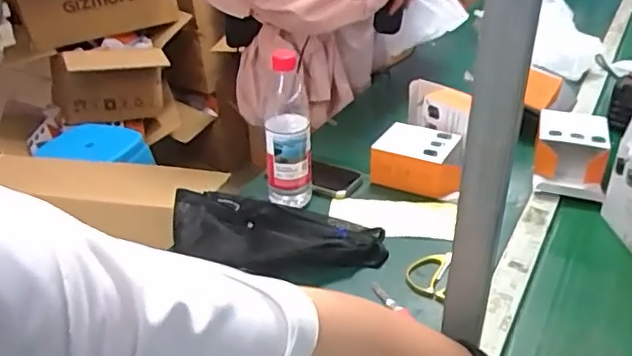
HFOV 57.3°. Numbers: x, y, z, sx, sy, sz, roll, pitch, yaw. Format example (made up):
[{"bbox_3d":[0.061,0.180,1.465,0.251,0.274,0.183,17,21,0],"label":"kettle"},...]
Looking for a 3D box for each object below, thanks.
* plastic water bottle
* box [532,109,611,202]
[{"bbox_3d":[-0.041,-0.062,0.812,0.069,0.225,0.063,-3,31,1],"label":"plastic water bottle"},{"bbox_3d":[0.397,-0.041,0.906,0.106,0.061,0.191,8,33,19],"label":"box"}]

